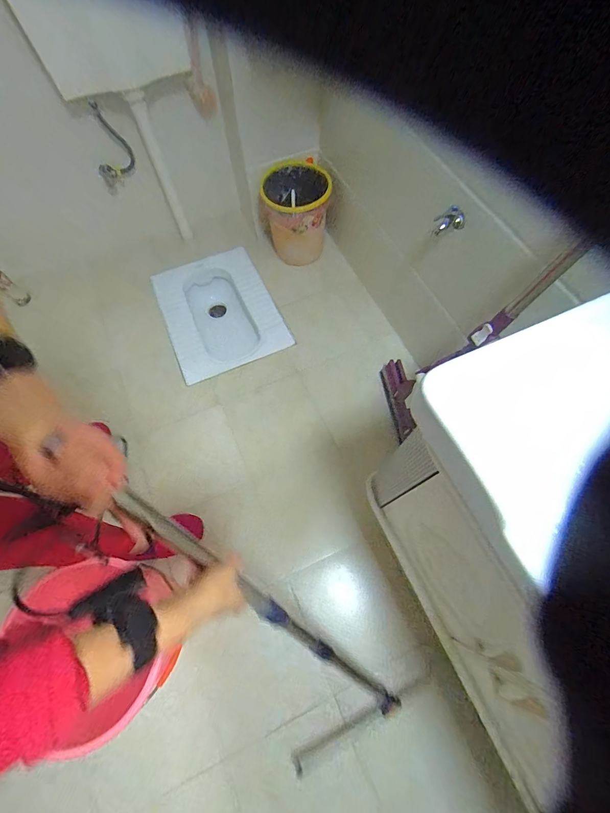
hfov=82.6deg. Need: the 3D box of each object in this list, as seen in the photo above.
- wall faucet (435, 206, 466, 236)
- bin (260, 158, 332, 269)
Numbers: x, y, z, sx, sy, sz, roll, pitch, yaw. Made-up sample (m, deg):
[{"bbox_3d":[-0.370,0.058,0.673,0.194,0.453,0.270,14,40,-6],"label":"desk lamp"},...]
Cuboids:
[{"bbox_3d":[0.338,-0.431,0.800,0.067,0.074,0.031,-22,63,-7],"label":"wall faucet"},{"bbox_3d":[-0.035,-0.707,1.305,0.241,0.289,0.263,-13,62,-2],"label":"bin"}]

